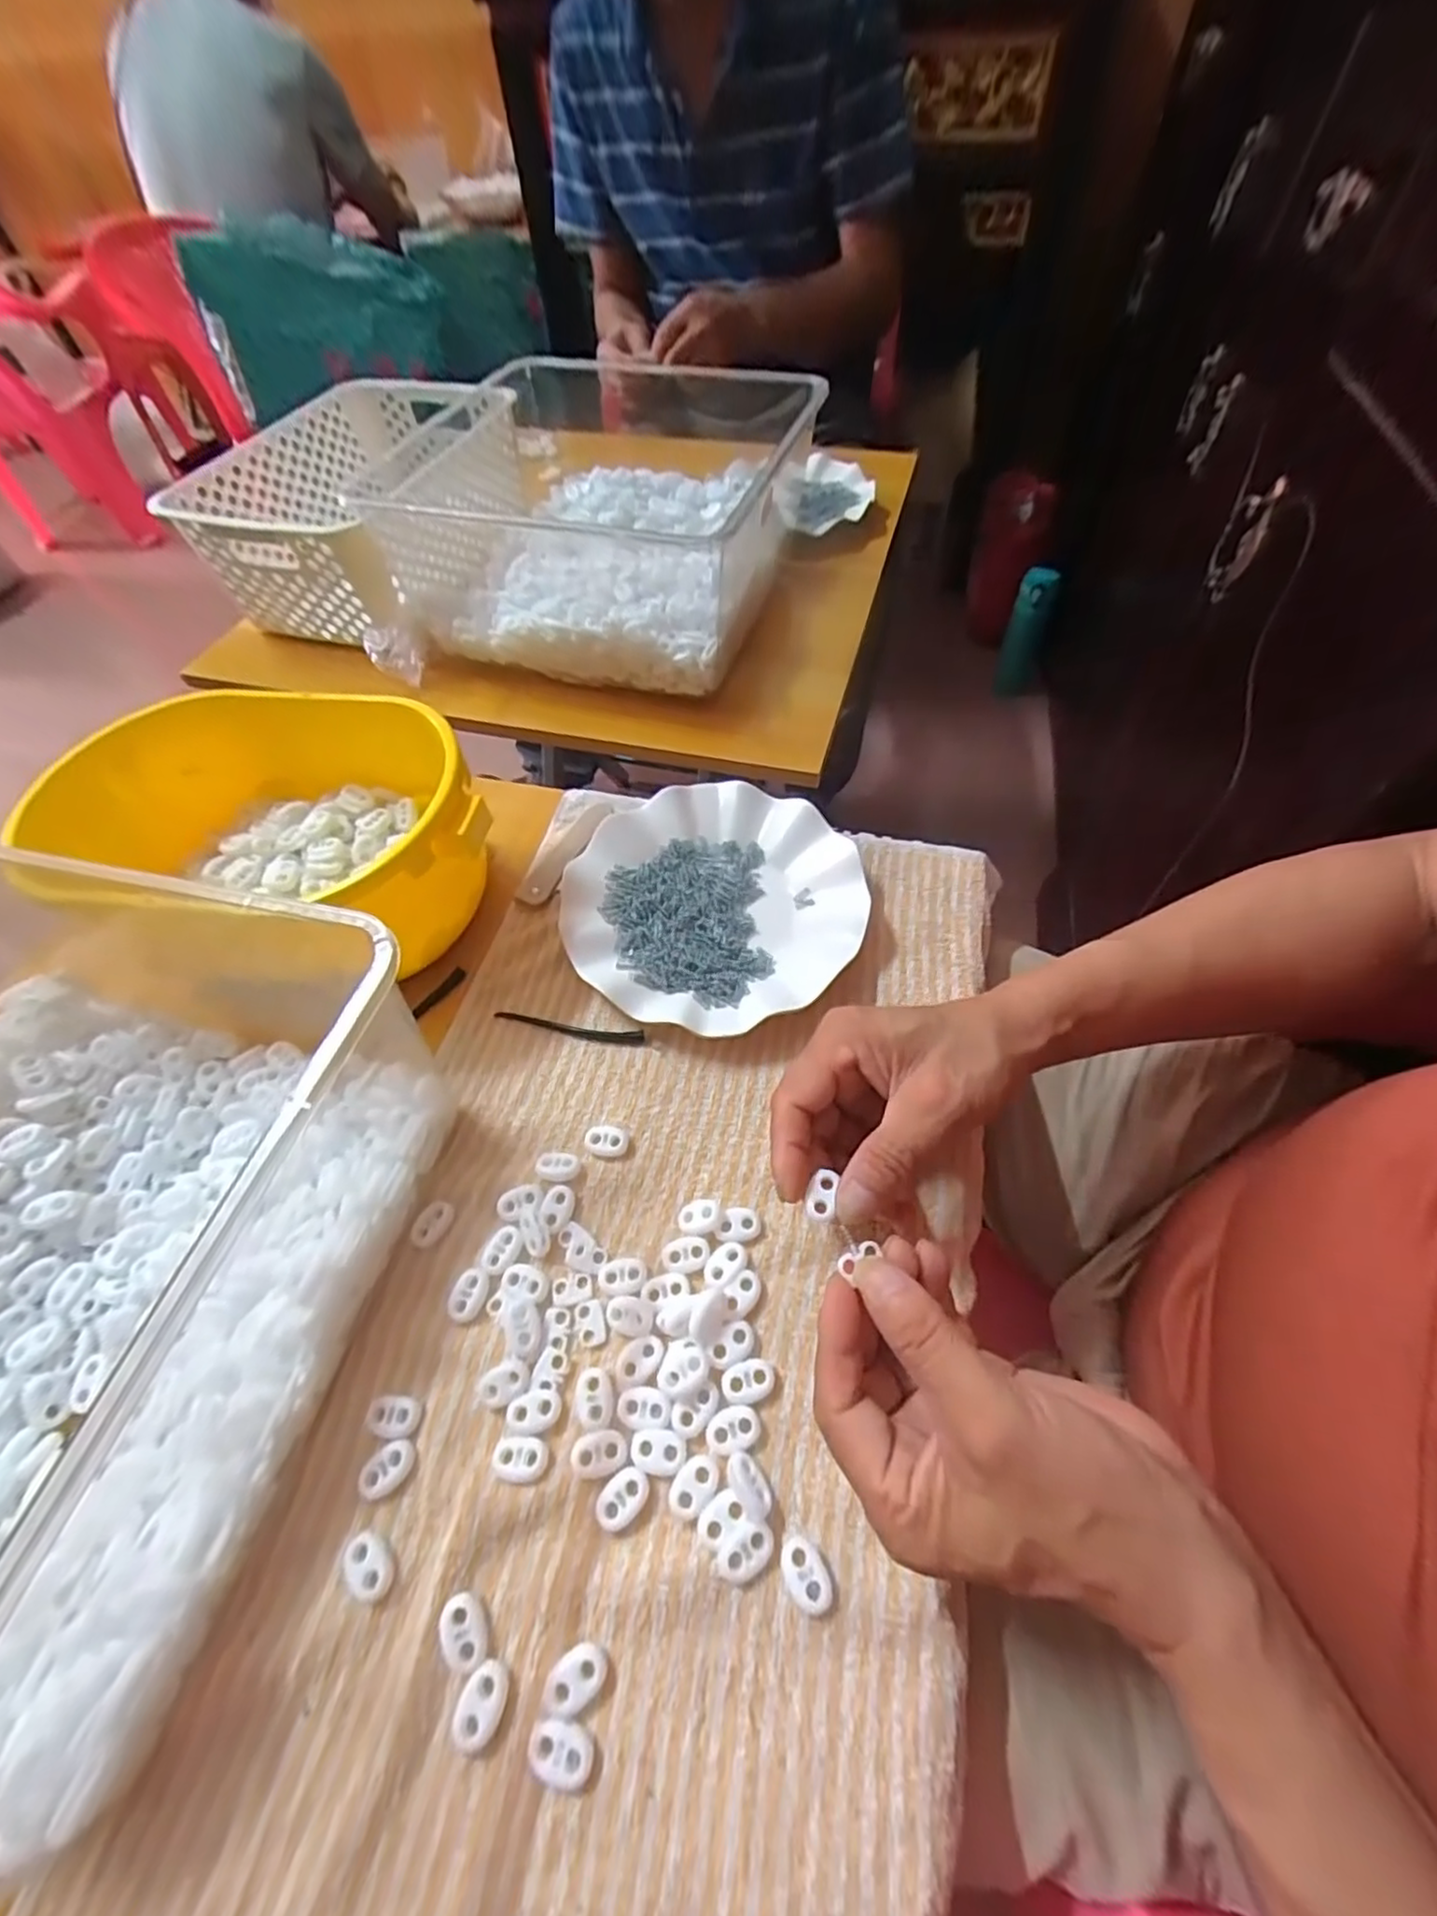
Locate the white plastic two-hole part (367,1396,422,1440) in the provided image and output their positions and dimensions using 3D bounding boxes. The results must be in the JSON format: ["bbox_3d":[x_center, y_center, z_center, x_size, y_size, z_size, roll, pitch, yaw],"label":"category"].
[{"bbox_3d":[-0.138,0.195,0.286,0.022,0.006,0.015,5,57,7],"label":"white plastic two-hole part"}]

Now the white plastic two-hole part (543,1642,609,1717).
[{"bbox_3d":[-0.051,0.256,0.239,0.023,0.005,0.015,-33,61,-17],"label":"white plastic two-hole part"}]

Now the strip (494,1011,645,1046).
[{"bbox_3d":[-0.087,0.040,0.386,0.088,0.005,0.009,7,57,8],"label":"strip"}]

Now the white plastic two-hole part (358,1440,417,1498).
[{"bbox_3d":[-0.136,0.209,0.276,0.022,0.005,0.015,-33,61,-17],"label":"white plastic two-hole part"}]

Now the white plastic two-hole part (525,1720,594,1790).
[{"bbox_3d":[-0.054,0.270,0.230,0.022,0.006,0.015,12,58,11],"label":"white plastic two-hole part"}]

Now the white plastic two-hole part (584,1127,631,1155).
[{"bbox_3d":[-0.057,0.095,0.347,0.022,0.008,0.014,7,57,8],"label":"white plastic two-hole part"}]

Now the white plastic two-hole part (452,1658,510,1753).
[{"bbox_3d":[-0.083,0.262,0.237,0.016,0.006,0.022,12,58,11],"label":"white plastic two-hole part"}]

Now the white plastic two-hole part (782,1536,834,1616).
[{"bbox_3d":[0.033,0.230,0.251,0.015,0.007,0.022,-32,60,-16],"label":"white plastic two-hole part"}]

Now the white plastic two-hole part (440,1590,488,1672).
[{"bbox_3d":[-0.094,0.246,0.246,0.013,0.005,0.021,-25,59,-13],"label":"white plastic two-hole part"}]

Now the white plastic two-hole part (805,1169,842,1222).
[{"bbox_3d":[0.044,0.101,0.287,0.013,0.004,0.022,6,57,8],"label":"white plastic two-hole part"}]

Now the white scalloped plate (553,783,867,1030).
[{"bbox_3d":[-0.001,-0.039,0.425,0.174,0.023,0.186,-2,57,3],"label":"white scalloped plate"}]

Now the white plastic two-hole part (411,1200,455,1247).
[{"bbox_3d":[-0.139,0.129,0.327,0.014,0.005,0.022,31,64,22],"label":"white plastic two-hole part"}]

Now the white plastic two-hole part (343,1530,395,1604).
[{"bbox_3d":[-0.134,0.234,0.259,0.022,0.008,0.014,38,66,25],"label":"white plastic two-hole part"}]

